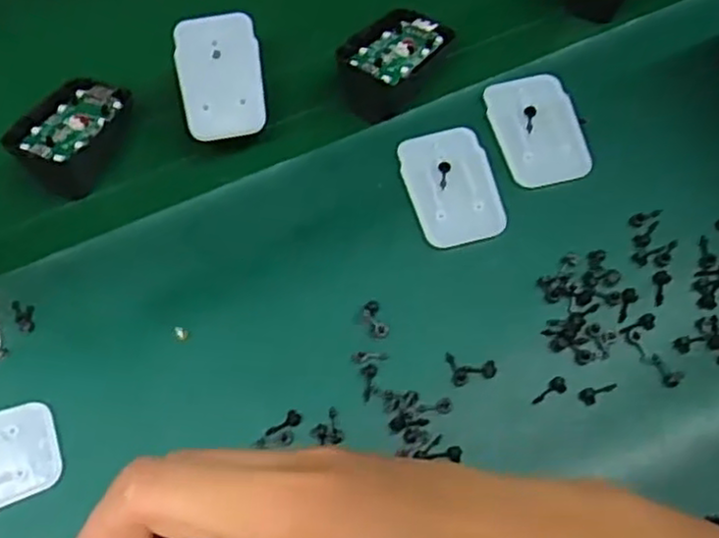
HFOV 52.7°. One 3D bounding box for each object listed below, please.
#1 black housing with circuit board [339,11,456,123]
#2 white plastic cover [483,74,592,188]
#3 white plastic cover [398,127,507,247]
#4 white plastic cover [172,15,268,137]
[{"bbox_3d":[0.020,-0.122,0.415,0.042,0.027,0.069,33,67,20],"label":"black housing with circuit board"},{"bbox_3d":[0.098,-0.077,0.399,0.046,0.005,0.069,-13,66,-2],"label":"white plastic cover"},{"bbox_3d":[0.049,-0.045,0.388,0.046,0.004,0.070,-15,66,-3],"label":"white plastic cover"},{"bbox_3d":[-0.077,-0.107,0.401,0.044,0.004,0.068,-7,84,-5],"label":"white plastic cover"}]

